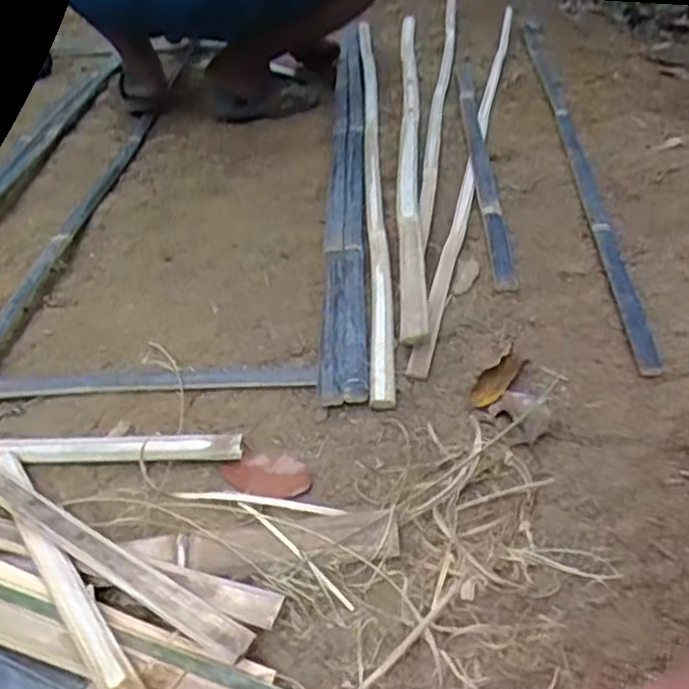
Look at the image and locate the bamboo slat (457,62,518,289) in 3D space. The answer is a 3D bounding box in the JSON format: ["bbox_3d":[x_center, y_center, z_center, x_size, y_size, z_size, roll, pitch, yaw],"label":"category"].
[{"bbox_3d":[0.261,-0.414,1.399,0.040,0.016,1.128,2,37,4],"label":"bamboo slat"}]

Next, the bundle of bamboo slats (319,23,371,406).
[{"bbox_3d":[0.007,-0.411,1.385,0.061,0.024,1.561,-3,36,3],"label":"bundle of bamboo slats"}]

